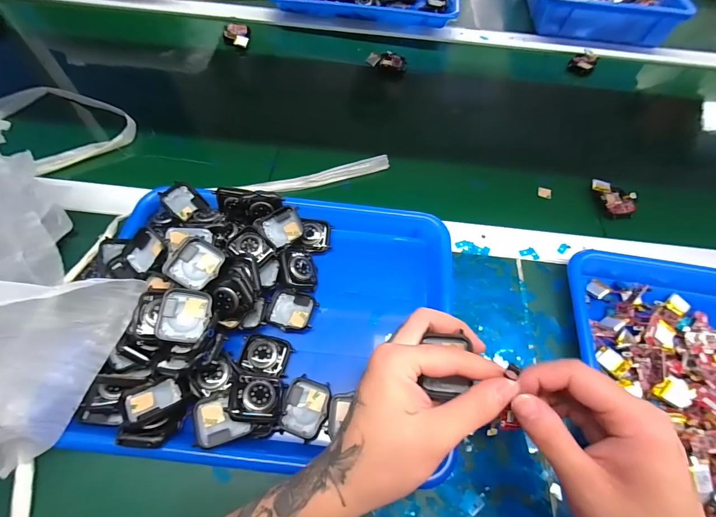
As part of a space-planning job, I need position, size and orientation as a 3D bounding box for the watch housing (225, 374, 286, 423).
[{"bbox_3d":[-0.082,0.114,0.274,0.044,0.010,0.035,13,59,-22],"label":"watch housing"}]

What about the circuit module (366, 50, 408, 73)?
[{"bbox_3d":[0.047,-0.316,0.542,0.063,0.017,0.031,5,62,1],"label":"circuit module"}]

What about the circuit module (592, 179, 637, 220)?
[{"bbox_3d":[0.319,-0.078,0.419,0.032,0.016,0.056,-17,63,-10],"label":"circuit module"}]

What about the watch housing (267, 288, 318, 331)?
[{"bbox_3d":[-0.064,0.051,0.326,0.045,0.010,0.039,17,63,8],"label":"watch housing"}]

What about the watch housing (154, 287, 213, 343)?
[{"bbox_3d":[-0.143,0.047,0.279,0.037,0.010,0.042,11,73,-25],"label":"watch housing"}]

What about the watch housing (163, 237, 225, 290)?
[{"bbox_3d":[-0.144,0.004,0.298,0.040,0.007,0.042,33,62,-15],"label":"watch housing"}]

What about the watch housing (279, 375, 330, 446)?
[{"bbox_3d":[-0.044,0.127,0.287,0.039,0.009,0.046,18,63,8],"label":"watch housing"}]

